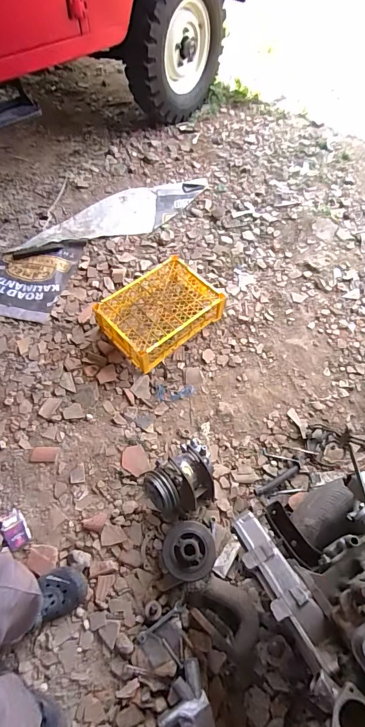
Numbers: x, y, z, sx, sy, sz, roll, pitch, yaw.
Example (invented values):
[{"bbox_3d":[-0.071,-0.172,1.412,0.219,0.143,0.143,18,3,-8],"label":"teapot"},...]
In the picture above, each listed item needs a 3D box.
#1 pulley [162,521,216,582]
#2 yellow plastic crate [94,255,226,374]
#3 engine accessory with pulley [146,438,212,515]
[{"bbox_3d":[0.019,0.553,1.092,0.149,0.090,0.149,1,58,-2],"label":"pulley"},{"bbox_3d":[-0.090,-0.218,1.526,0.448,0.136,0.342,-36,66,-22],"label":"yellow plastic crate"},{"bbox_3d":[-0.007,0.367,1.154,0.215,0.143,0.178,-23,62,-16],"label":"engine accessory with pulley"}]

